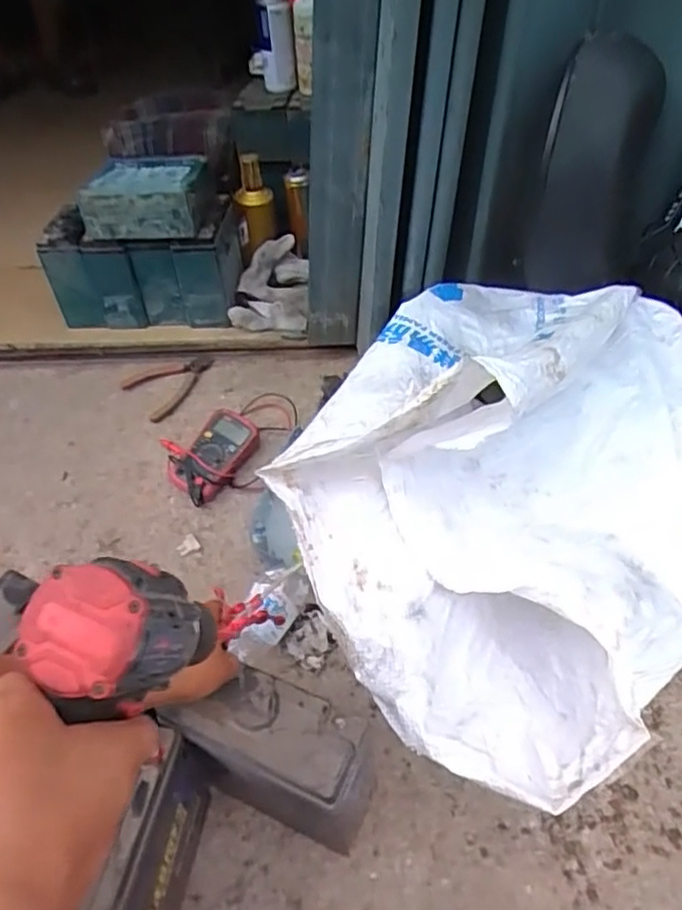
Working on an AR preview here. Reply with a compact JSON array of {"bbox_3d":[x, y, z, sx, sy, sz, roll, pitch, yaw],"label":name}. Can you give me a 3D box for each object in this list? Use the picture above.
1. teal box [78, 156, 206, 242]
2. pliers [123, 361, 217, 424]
[{"bbox_3d":[-0.304,-0.409,1.048,0.176,0.077,0.142,4,43,9],"label":"teal box"},{"bbox_3d":[-0.263,-0.119,1.052,0.139,0.015,0.107,-32,49,-27],"label":"pliers"}]

